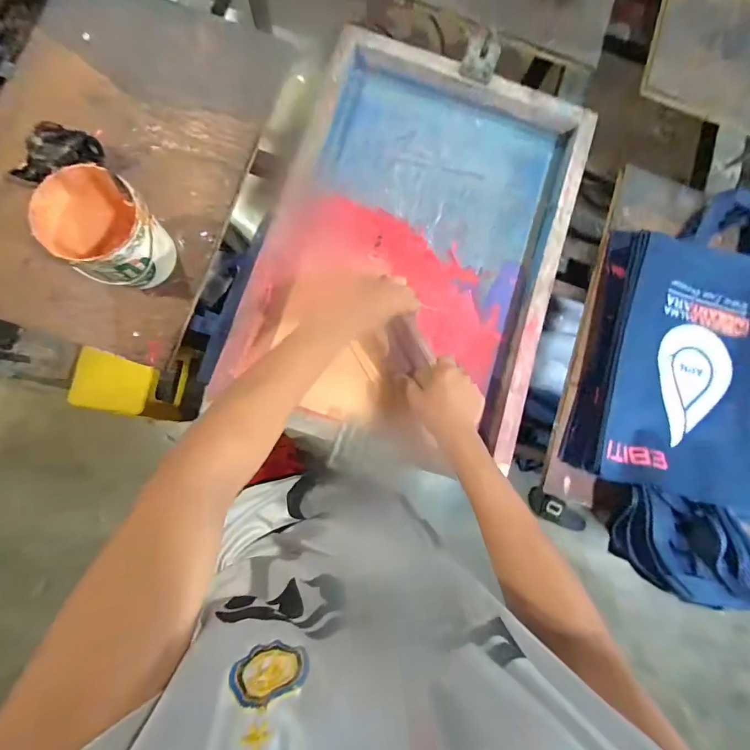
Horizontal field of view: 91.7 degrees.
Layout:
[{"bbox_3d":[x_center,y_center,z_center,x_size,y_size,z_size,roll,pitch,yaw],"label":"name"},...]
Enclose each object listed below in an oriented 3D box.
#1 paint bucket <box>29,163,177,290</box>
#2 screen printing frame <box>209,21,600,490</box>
[{"bbox_3d":[-0.362,-0.192,0.506,0.126,0.132,0.133,-40,89,-8],"label":"paint bucket"},{"bbox_3d":[0.064,-0.209,0.590,0.453,0.067,0.656,18,81,-1],"label":"screen printing frame"}]

